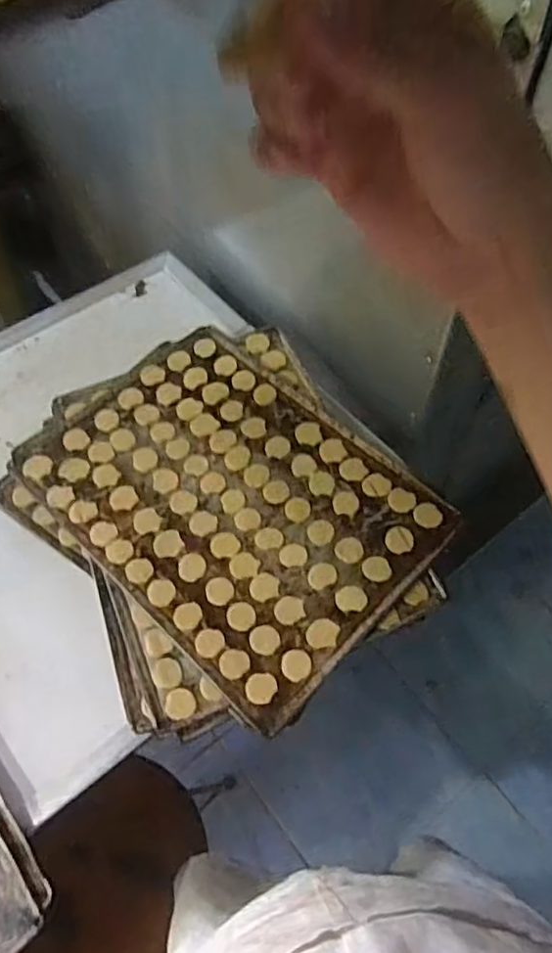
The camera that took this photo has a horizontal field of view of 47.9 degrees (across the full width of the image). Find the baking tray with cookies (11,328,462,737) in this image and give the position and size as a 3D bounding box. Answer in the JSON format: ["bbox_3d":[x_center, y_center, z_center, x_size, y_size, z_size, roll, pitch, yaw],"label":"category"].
[{"bbox_3d":[-0.054,0.018,0.741,0.323,0.014,0.451,-40,65,-21],"label":"baking tray with cookies"}]

